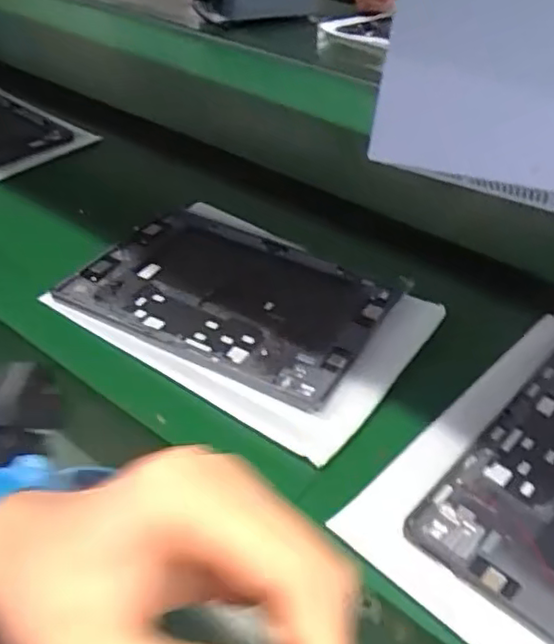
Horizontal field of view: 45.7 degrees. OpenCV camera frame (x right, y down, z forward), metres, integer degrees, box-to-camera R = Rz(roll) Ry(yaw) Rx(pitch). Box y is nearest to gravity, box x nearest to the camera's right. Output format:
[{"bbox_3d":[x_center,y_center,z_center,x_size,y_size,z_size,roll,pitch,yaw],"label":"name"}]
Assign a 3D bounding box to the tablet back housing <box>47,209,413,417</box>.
[{"bbox_3d":[-0.038,-0.026,0.560,0.246,0.009,0.160,21,43,22],"label":"tablet back housing"}]

